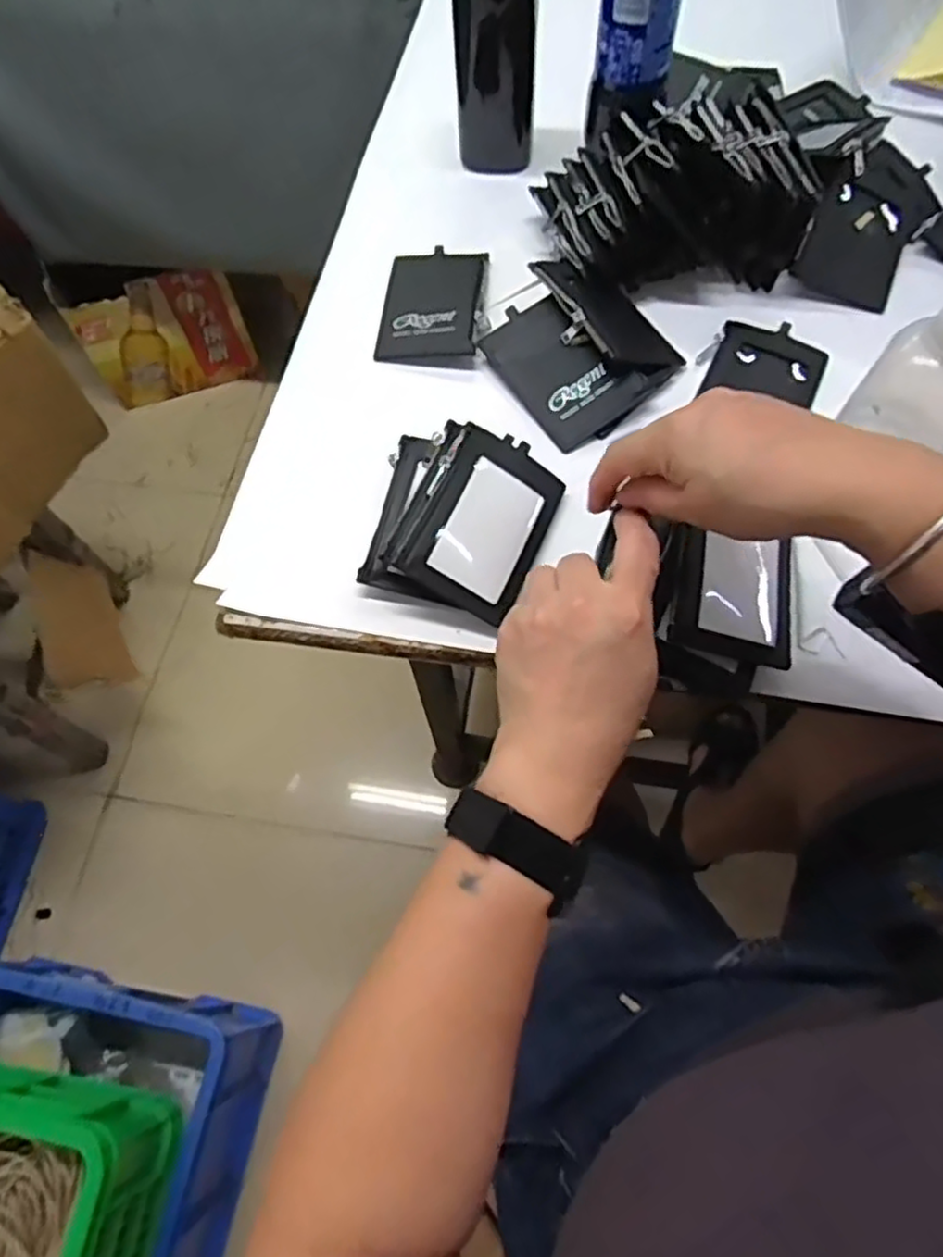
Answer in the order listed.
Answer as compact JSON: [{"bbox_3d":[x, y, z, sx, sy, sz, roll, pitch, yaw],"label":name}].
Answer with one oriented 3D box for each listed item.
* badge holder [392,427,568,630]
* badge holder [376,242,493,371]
[{"bbox_3d":[0.009,-0.065,0.416,0.073,0.008,0.109,34,67,-14],"label":"badge holder"},{"bbox_3d":[-0.027,-0.244,0.519,0.076,0.015,0.115,2,66,4],"label":"badge holder"}]

